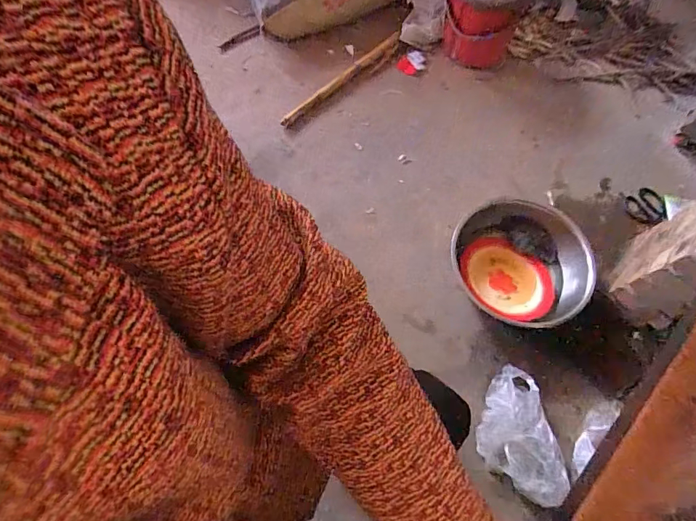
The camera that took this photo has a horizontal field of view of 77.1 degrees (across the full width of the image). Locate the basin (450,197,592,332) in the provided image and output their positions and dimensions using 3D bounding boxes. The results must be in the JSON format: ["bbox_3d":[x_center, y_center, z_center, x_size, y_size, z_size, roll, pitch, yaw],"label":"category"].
[{"bbox_3d":[0.415,-0.005,1.053,0.316,0.092,0.290,1,68,-3],"label":"basin"}]

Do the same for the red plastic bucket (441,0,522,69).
[{"bbox_3d":[0.383,-0.715,1.246,0.220,0.214,0.211,1,68,-3],"label":"red plastic bucket"}]

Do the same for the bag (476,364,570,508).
[{"bbox_3d":[0.345,0.356,0.912,0.139,0.097,0.266,-2,68,-4],"label":"bag"}]

